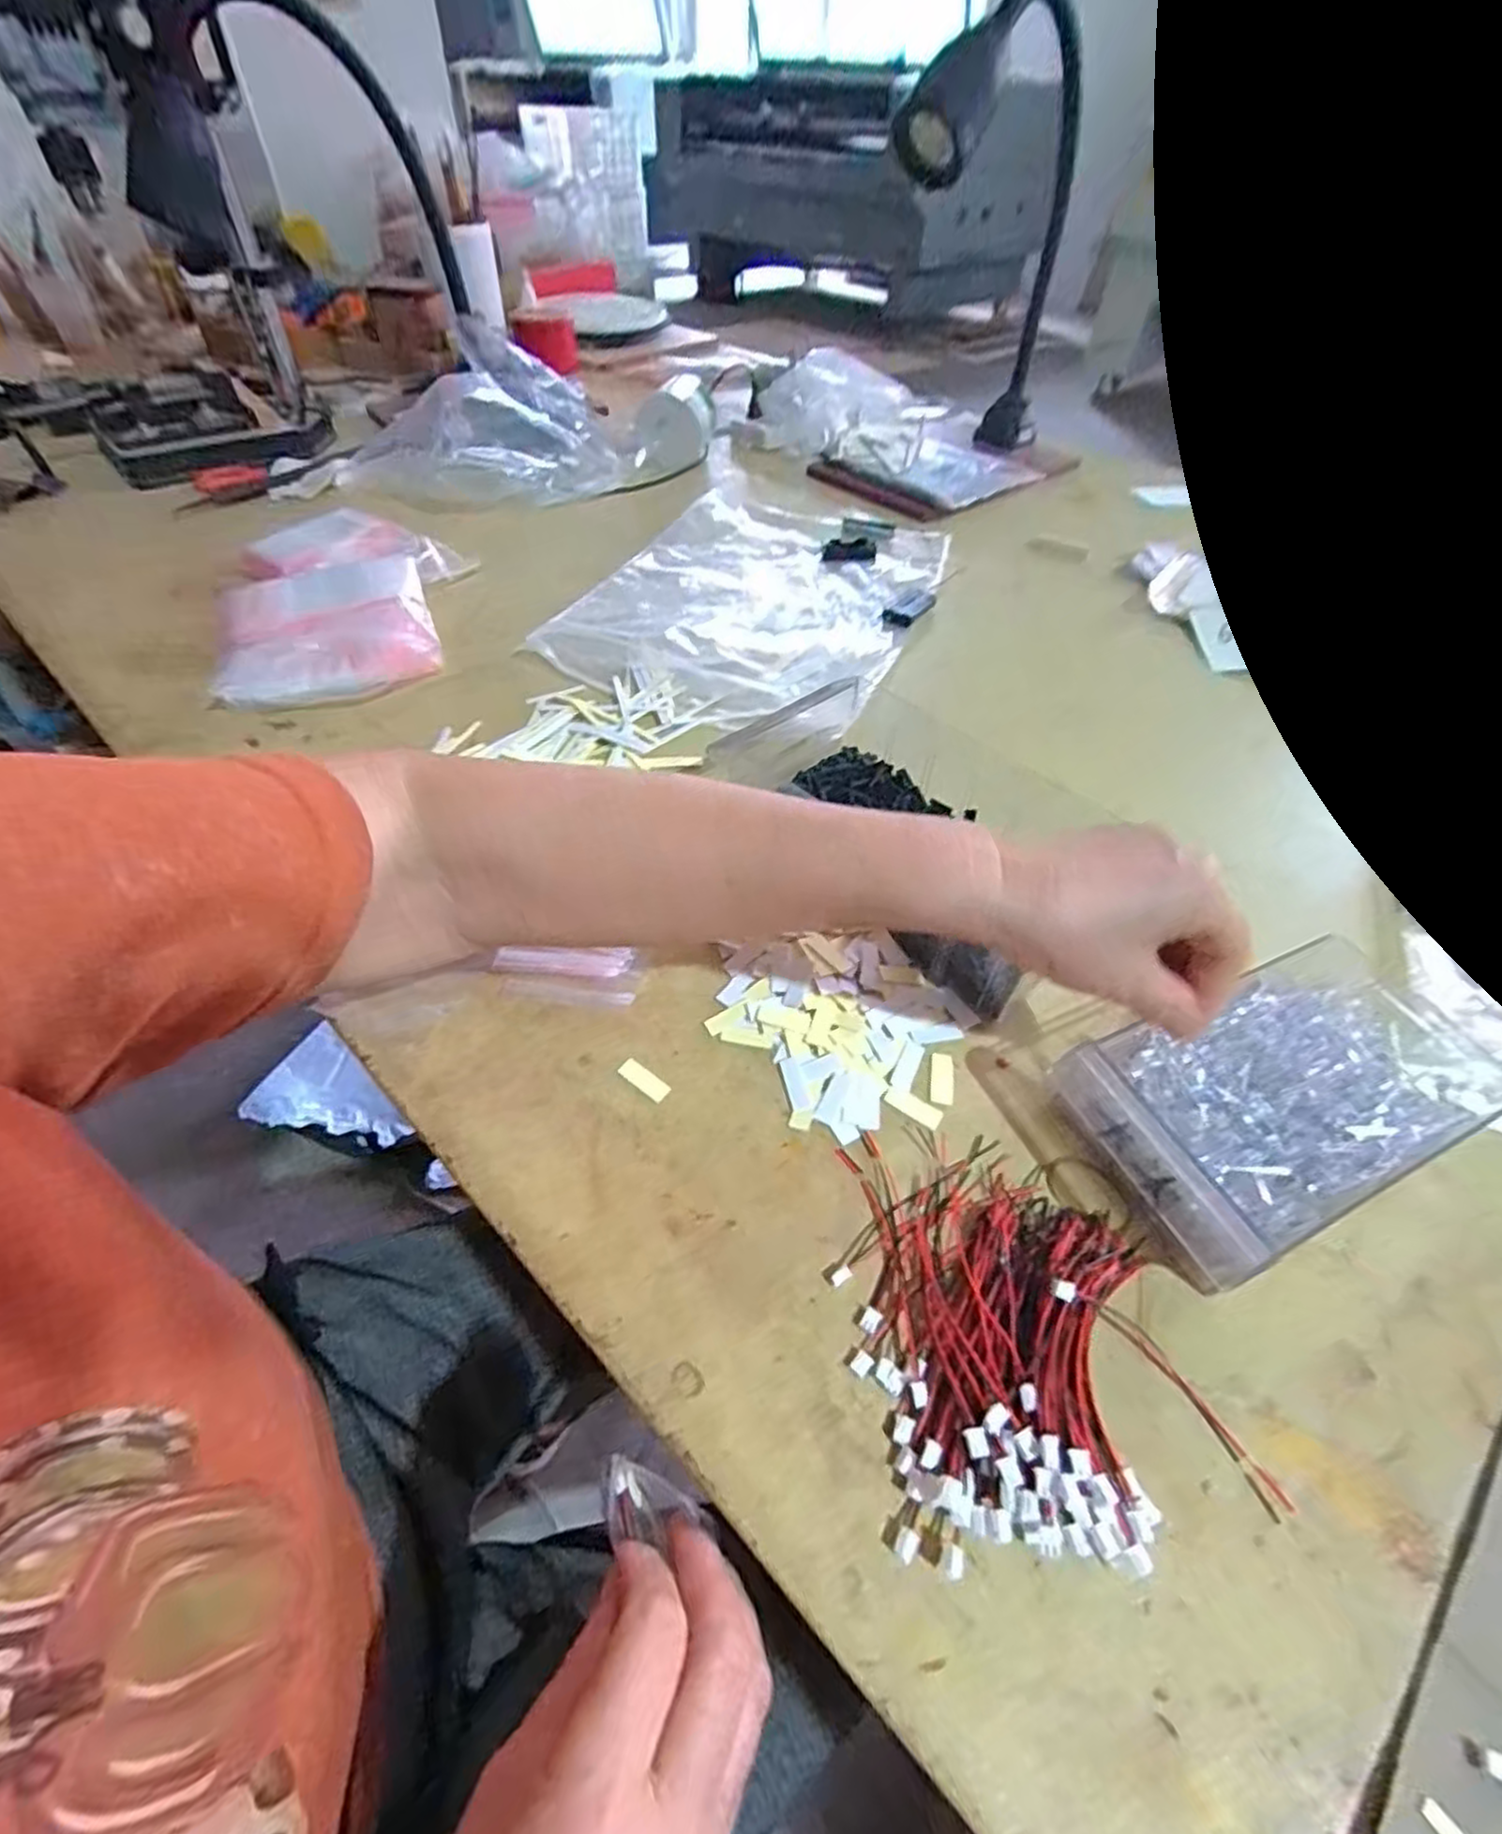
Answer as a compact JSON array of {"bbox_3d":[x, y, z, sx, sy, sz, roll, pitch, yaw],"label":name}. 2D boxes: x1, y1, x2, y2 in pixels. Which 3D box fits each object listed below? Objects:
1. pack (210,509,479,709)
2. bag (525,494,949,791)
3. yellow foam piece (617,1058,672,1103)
[{"bbox_3d":[-0.360,-0.276,0.641,0.201,0.040,0.286,-2,50,-4],"label":"pack"},{"bbox_3d":[-0.002,-0.291,0.670,0.282,0.030,0.434,19,51,14],"label":"bag"},{"bbox_3d":[-0.054,0.082,0.368,0.028,0.004,0.011,31,55,22],"label":"yellow foam piece"}]

